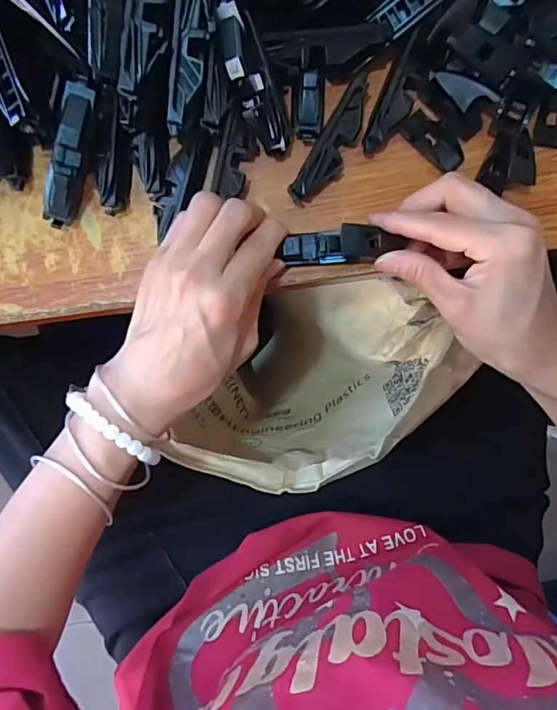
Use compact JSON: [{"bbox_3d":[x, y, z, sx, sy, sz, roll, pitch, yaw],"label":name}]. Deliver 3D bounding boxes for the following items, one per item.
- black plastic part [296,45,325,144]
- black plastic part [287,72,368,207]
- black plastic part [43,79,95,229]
[{"bbox_3d":[0.019,-0.153,0.285,0.016,0.018,0.048,5,116,-2],"label":"black plastic part"},{"bbox_3d":[0.034,-0.126,0.285,0.019,0.015,0.080,32,91,-1],"label":"black plastic part"},{"bbox_3d":[-0.120,-0.112,0.272,0.015,0.018,0.078,18,108,-3],"label":"black plastic part"}]

